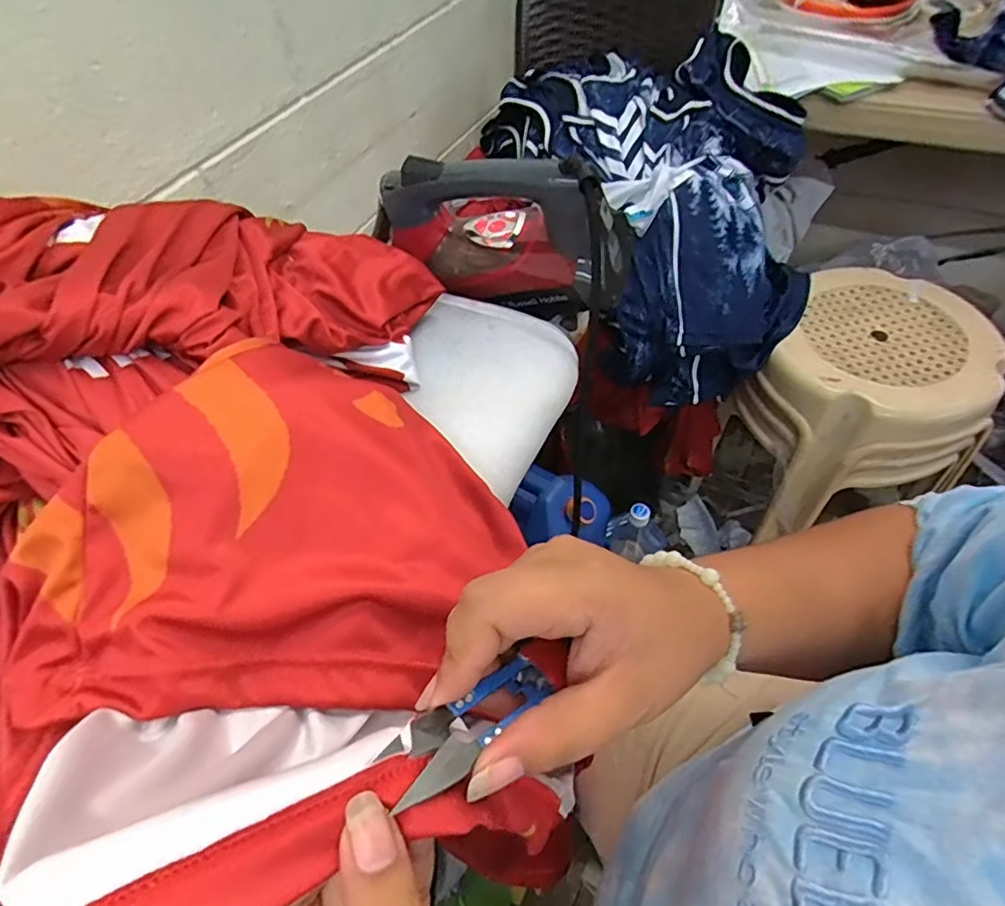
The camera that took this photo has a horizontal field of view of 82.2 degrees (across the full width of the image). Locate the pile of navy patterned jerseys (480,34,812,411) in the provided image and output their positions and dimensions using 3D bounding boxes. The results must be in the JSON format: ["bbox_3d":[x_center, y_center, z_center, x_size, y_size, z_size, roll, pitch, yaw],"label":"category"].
[{"bbox_3d":[0.234,-0.377,0.885,0.329,0.308,0.507,-21,53,-11],"label":"pile of navy patterned jerseys"}]

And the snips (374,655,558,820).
[{"bbox_3d":[-0.011,0.093,0.201,0.022,0.008,0.069,37,37,28],"label":"snips"}]

